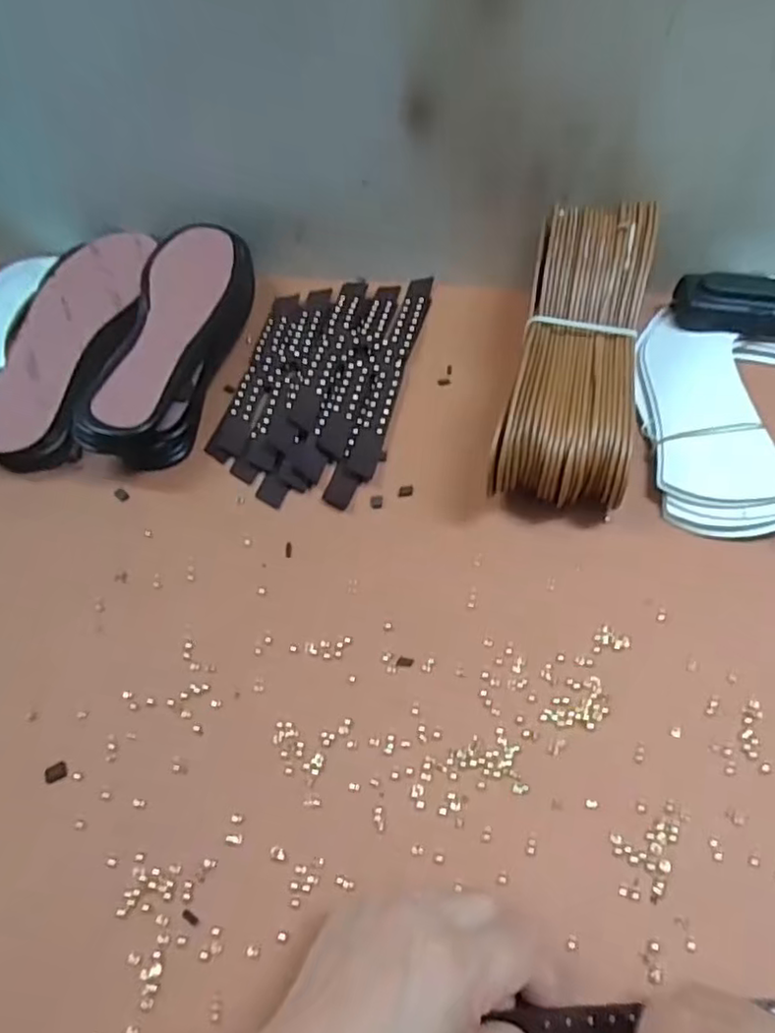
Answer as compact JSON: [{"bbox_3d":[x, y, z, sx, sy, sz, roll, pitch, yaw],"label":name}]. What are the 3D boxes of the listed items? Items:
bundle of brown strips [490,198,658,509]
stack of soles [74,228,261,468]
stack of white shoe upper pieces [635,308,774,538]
[{"bbox_3d":[0.127,-0.109,0.438,0.077,0.079,0.223,11,58,10],"label":"bundle of brown strips"},{"bbox_3d":[-0.157,-0.130,0.478,0.069,0.052,0.220,5,57,6],"label":"stack of soles"},{"bbox_3d":[0.267,-0.072,0.444,0.178,0.015,0.213,10,58,9],"label":"stack of white shoe upper pieces"}]

